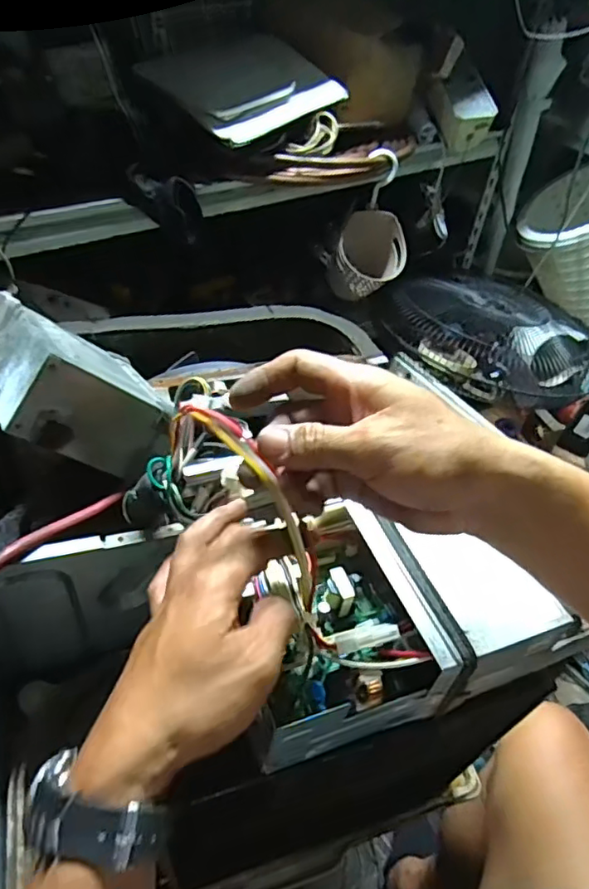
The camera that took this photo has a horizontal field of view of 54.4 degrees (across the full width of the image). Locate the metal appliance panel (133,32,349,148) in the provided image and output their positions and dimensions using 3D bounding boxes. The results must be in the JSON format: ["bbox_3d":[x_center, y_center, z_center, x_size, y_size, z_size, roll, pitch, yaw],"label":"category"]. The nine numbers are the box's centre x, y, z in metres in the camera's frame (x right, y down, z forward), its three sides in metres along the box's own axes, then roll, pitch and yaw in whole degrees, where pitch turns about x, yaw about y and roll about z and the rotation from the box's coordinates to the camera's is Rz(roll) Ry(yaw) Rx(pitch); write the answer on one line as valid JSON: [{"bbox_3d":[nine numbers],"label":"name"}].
[{"bbox_3d":[-0.084,-0.572,0.898,0.235,0.028,0.239,-31,66,-19],"label":"metal appliance panel"}]

